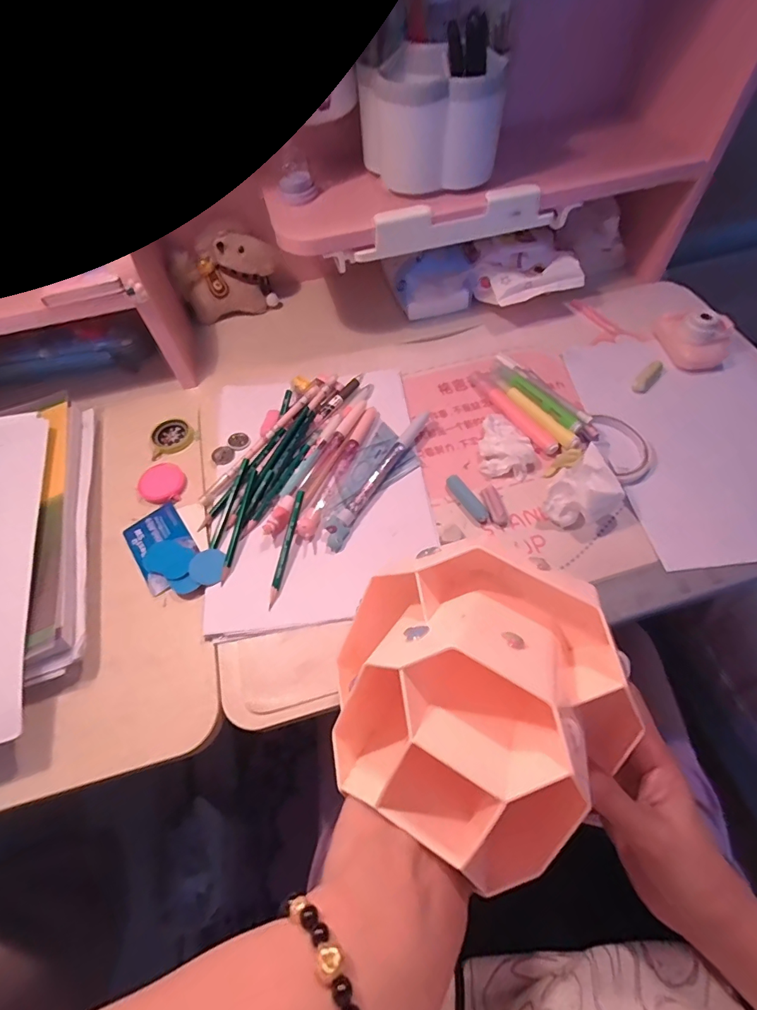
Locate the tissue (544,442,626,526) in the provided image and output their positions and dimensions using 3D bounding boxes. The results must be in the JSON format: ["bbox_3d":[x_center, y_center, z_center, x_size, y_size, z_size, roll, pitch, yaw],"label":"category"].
[{"bbox_3d":[0.190,-0.011,0.407,0.054,0.045,0.070,38,67,24],"label":"tissue"}]

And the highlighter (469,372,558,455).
[{"bbox_3d":[0.146,-0.103,0.486,0.016,0.014,0.136,-27,60,-13],"label":"highlighter"}]

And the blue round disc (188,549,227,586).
[{"bbox_3d":[-0.155,0.056,0.402,0.030,0.006,0.033,-2,58,2],"label":"blue round disc"}]

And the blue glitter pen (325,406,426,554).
[{"bbox_3d":[0.001,-0.032,0.448,0.019,0.017,0.181,26,63,18],"label":"blue glitter pen"}]

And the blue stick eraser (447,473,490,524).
[{"bbox_3d":[0.088,-0.007,0.434,0.017,0.012,0.055,-28,61,-14],"label":"blue stick eraser"}]

